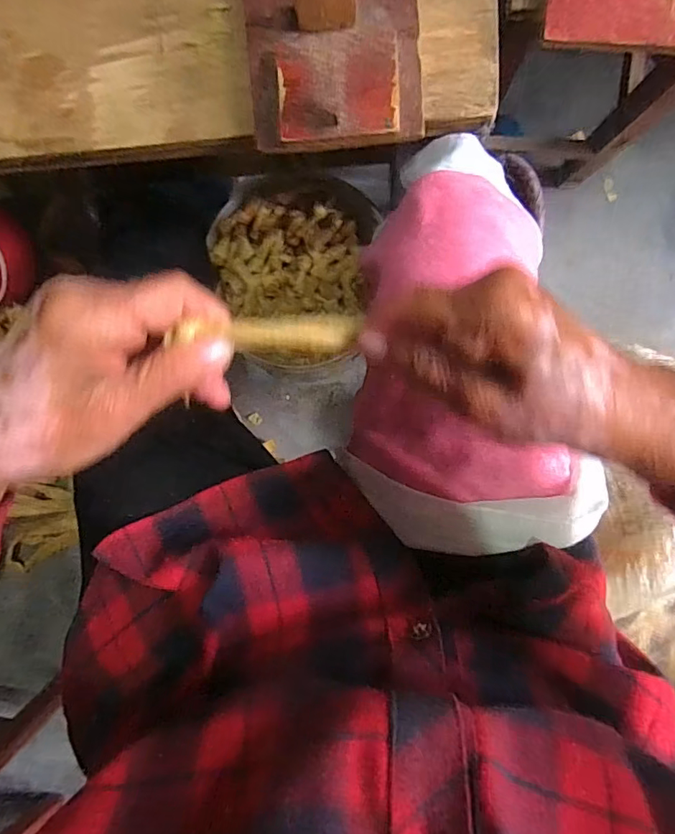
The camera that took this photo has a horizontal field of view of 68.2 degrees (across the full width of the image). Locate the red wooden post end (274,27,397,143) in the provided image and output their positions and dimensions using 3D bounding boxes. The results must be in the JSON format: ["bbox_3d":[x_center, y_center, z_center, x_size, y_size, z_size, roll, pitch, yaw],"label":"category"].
[{"bbox_3d":[0.001,-0.226,0.341,0.080,0.013,0.068,-1,94,6],"label":"red wooden post end"}]

